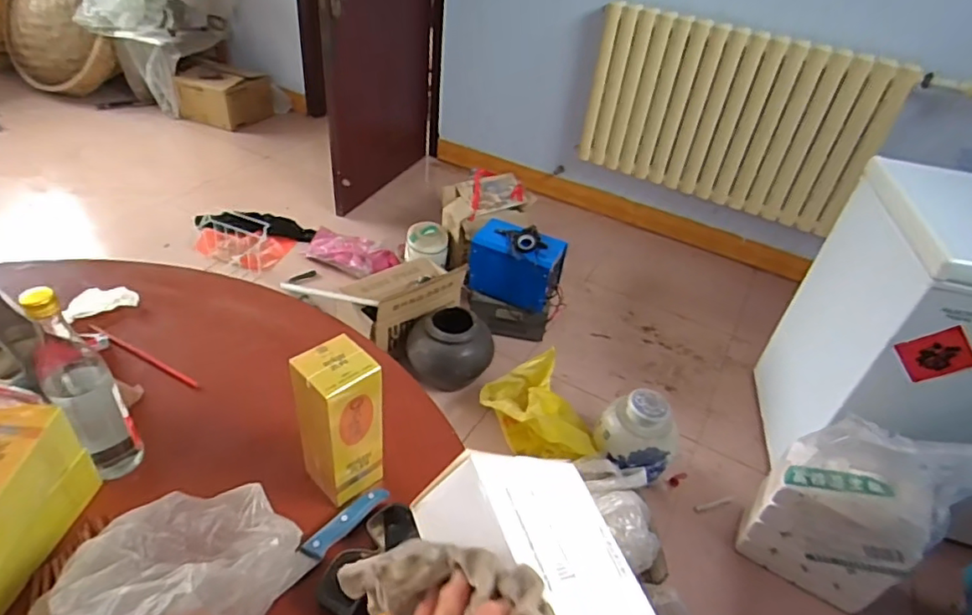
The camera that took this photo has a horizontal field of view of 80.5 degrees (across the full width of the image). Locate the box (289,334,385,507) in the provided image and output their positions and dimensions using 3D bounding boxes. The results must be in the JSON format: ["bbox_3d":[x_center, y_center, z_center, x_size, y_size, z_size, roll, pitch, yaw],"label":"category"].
[{"bbox_3d":[-0.172,0.139,0.683,0.073,0.206,0.078,33,45,28],"label":"box"}]

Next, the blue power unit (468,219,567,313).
[{"bbox_3d":[0.107,-0.156,1.979,0.287,0.226,0.191,25,42,20],"label":"blue power unit"}]

